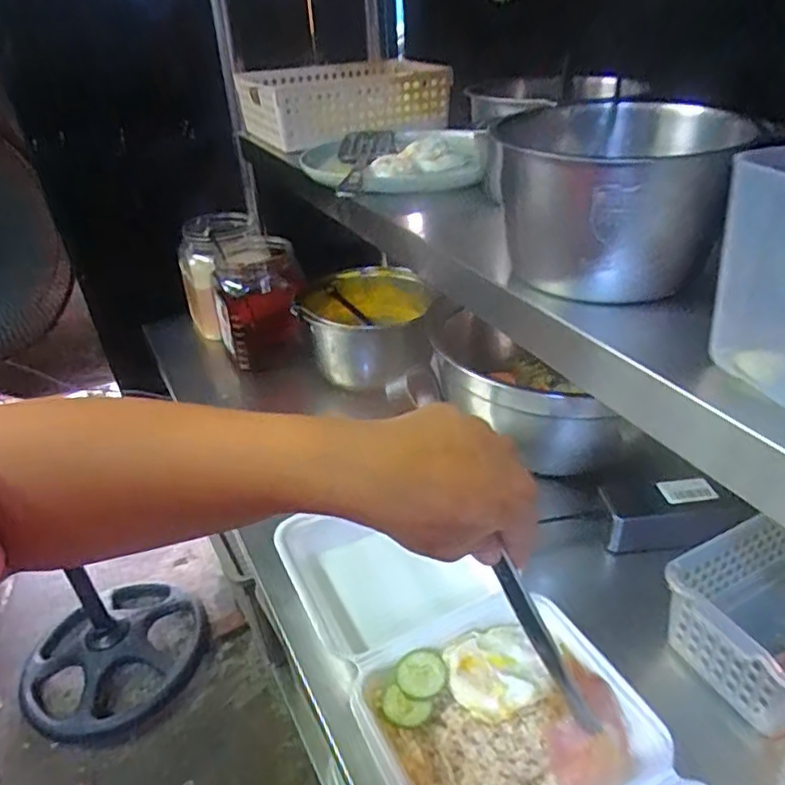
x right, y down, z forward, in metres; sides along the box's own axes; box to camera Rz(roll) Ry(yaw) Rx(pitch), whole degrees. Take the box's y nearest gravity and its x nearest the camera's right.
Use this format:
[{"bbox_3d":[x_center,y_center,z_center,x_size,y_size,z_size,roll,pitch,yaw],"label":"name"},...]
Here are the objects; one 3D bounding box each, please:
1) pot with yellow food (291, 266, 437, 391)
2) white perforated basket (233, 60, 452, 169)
[{"bbox_3d":[-0.039,-0.103,0.910,0.190,0.099,0.175,-4,32,-2],"label":"pot with yellow food"},{"bbox_3d":[-0.076,-0.447,0.950,0.288,0.092,0.221,-16,35,-21],"label":"white perforated basket"}]

